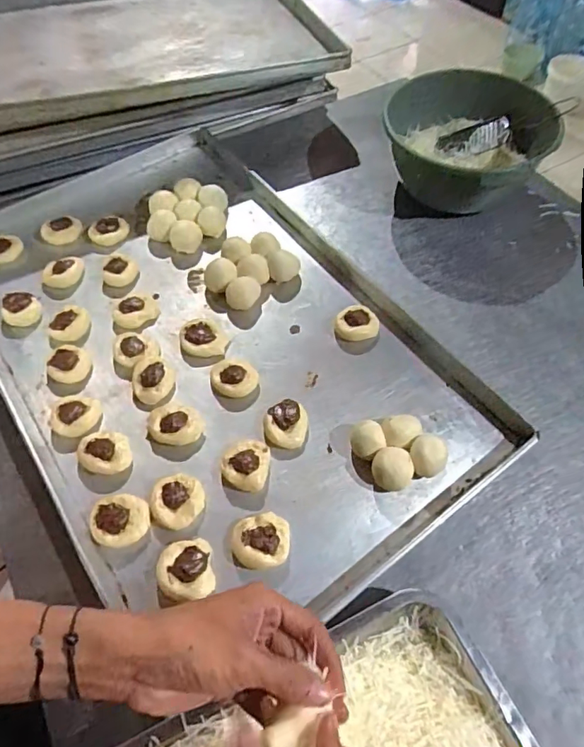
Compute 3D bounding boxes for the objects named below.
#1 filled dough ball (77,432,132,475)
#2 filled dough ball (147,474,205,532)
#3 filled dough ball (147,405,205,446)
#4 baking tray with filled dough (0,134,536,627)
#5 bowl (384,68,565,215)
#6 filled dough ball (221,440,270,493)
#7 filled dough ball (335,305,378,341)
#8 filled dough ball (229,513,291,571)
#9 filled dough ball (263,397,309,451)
[{"bbox_3d":[-0.205,0.087,0.549,0.053,0.020,0.053,0,56,1],"label":"filled dough ball"},{"bbox_3d":[-0.120,0.134,0.519,0.056,0.020,0.054,0,56,1],"label":"filled dough ball"},{"bbox_3d":[-0.131,0.056,0.567,0.062,0.020,0.048,1,56,1],"label":"filled dough ball"},{"bbox_3d":[-0.133,-0.071,0.648,0.459,0.036,0.750,-32,61,-19],"label":"baking tray with filled dough"},{"bbox_3d":[0.270,-0.360,0.783,0.228,0.123,0.274,30,59,15],"label":"bowl"},{"bbox_3d":[-0.050,0.097,0.536,0.049,0.023,0.056,7,57,6],"label":"filled dough ball"},{"bbox_3d":[0.087,-0.066,0.649,0.051,0.023,0.060,19,58,13],"label":"filled dough ball"},{"bbox_3d":[-0.030,0.164,0.490,0.056,0.022,0.053,0,56,1],"label":"filled dough ball"},{"bbox_3d":[-0.006,0.057,0.564,0.047,0.024,0.054,2,56,2],"label":"filled dough ball"}]

